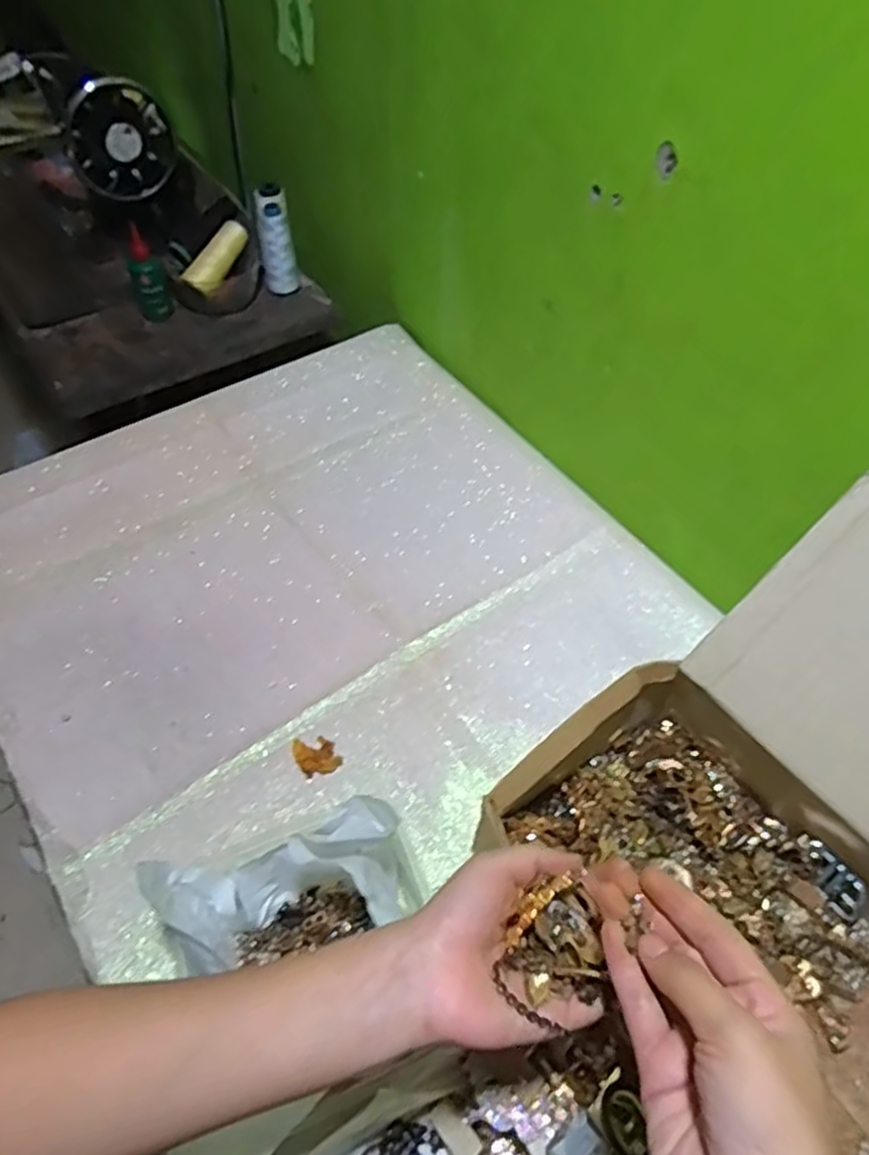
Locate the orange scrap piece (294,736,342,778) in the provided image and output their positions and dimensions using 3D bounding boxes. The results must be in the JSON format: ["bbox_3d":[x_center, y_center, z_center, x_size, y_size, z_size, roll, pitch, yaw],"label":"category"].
[{"bbox_3d":[-0.099,0.150,0.598,0.037,0.007,0.033,-12,54,-9],"label":"orange scrap piece"}]

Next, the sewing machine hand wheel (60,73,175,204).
[{"bbox_3d":[-0.406,-0.562,0.910,0.132,0.127,0.056,-27,59,-21],"label":"sewing machine hand wheel"}]

